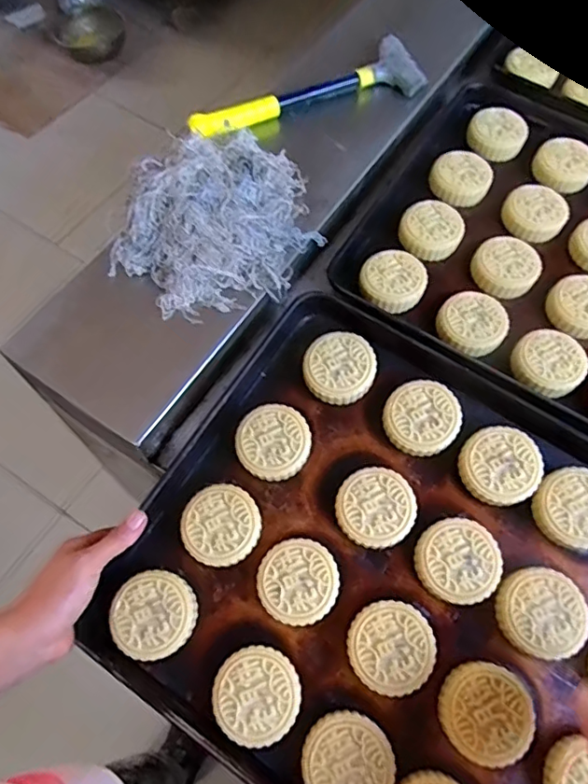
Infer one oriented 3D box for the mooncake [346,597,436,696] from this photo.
[{"bbox_3d":[0.082,0.215,0.462,0.069,0.022,0.070,0,65,0],"label":"mooncake"}]

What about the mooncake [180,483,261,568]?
[{"bbox_3d":[-0.066,0.122,0.500,0.068,0.021,0.070,0,65,0],"label":"mooncake"}]

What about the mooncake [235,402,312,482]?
[{"bbox_3d":[-0.019,0.049,0.528,0.068,0.024,0.070,0,65,0],"label":"mooncake"}]

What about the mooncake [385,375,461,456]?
[{"bbox_3d":[0.125,0.027,0.535,0.070,0.033,0.071,0,65,0],"label":"mooncake"}]

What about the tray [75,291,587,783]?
[{"bbox_3d":[0.154,0.197,0.467,0.590,0.058,0.394,31,69,13],"label":"tray"}]

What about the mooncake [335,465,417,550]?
[{"bbox_3d":[0.075,0.107,0.504,0.070,0.025,0.070,0,65,0],"label":"mooncake"}]

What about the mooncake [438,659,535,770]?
[{"bbox_3d":[0.156,0.261,0.444,0.070,0.018,0.071,0,65,0],"label":"mooncake"}]

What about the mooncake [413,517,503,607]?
[{"bbox_3d":[0.146,0.151,0.486,0.071,0.025,0.071,0,65,0],"label":"mooncake"}]

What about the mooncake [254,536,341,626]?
[{"bbox_3d":[0.004,0.167,0.483,0.069,0.022,0.069,35,70,15],"label":"mooncake"}]

